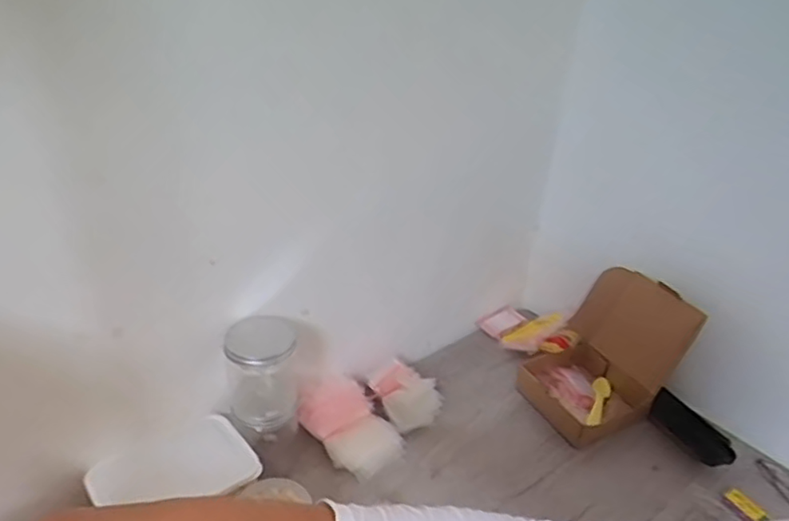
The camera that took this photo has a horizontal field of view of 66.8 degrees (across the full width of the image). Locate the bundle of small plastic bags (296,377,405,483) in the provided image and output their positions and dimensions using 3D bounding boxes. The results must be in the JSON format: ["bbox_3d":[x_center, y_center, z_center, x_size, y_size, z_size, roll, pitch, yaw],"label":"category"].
[{"bbox_3d":[-0.060,0.254,0.916,0.111,0.065,0.147,-24,41,-39],"label":"bundle of small plastic bags"}]

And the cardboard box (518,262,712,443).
[{"bbox_3d":[0.344,0.152,1.007,0.249,0.184,0.204,-21,39,-36],"label":"cardboard box"}]

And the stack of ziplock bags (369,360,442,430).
[{"bbox_3d":[0.018,0.219,0.973,0.089,0.066,0.103,-13,35,-27],"label":"stack of ziplock bags"}]

